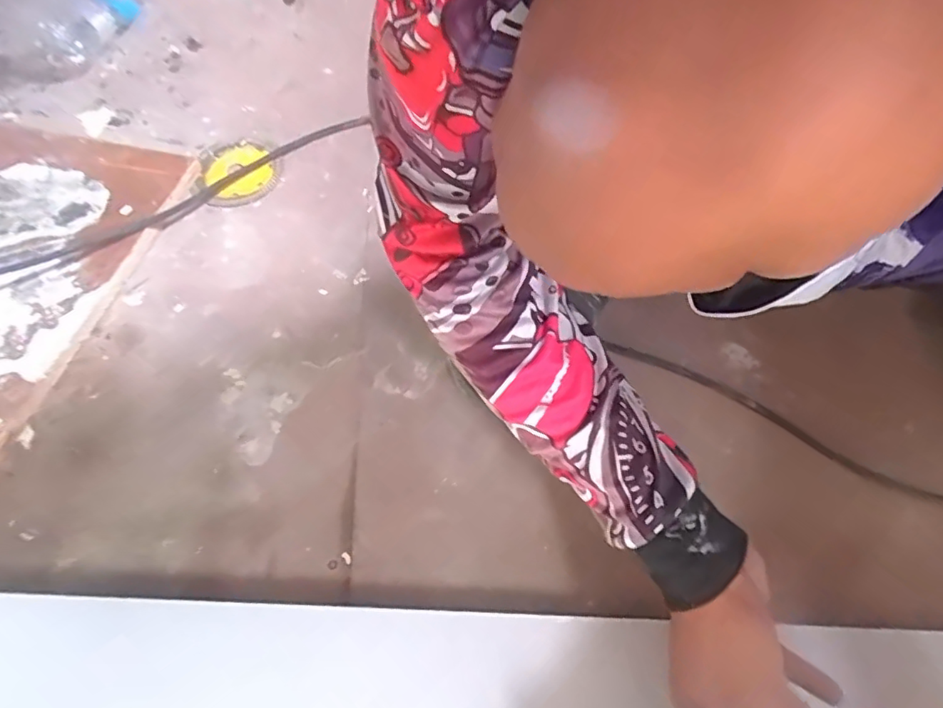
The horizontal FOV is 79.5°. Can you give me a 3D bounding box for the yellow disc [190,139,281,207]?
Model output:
[{"bbox_3d":[-0.265,-0.209,0.638,0.092,0.015,0.100,-3,64,-2],"label":"yellow disc"}]

